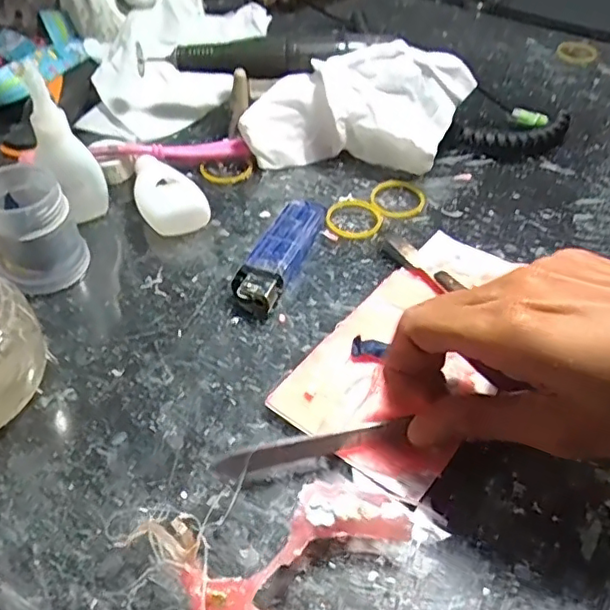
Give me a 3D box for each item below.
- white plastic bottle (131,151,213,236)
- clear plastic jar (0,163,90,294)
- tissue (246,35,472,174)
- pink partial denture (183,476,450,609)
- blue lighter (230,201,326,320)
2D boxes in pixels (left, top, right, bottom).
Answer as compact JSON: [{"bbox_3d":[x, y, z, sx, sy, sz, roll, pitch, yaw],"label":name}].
[{"bbox_3d":[-0.080,-0.064,0.344,0.036,0.019,0.061,-18,50,-15],"label":"white plastic bottle"},{"bbox_3d":[-0.136,-0.038,0.297,0.041,0.052,0.039,0,48,0],"label":"clear plastic jar"},{"bbox_3d":[0.033,-0.123,0.372,0.128,0.056,0.068,9,49,8],"label":"tissue"},{"bbox_3d":[0.015,0.098,0.192,0.083,0.021,0.078,-30,55,-24],"label":"pink partial denture"},{"bbox_3d":[-0.012,-0.029,0.314,0.024,0.014,0.080,17,50,15],"label":"blue lighter"}]

